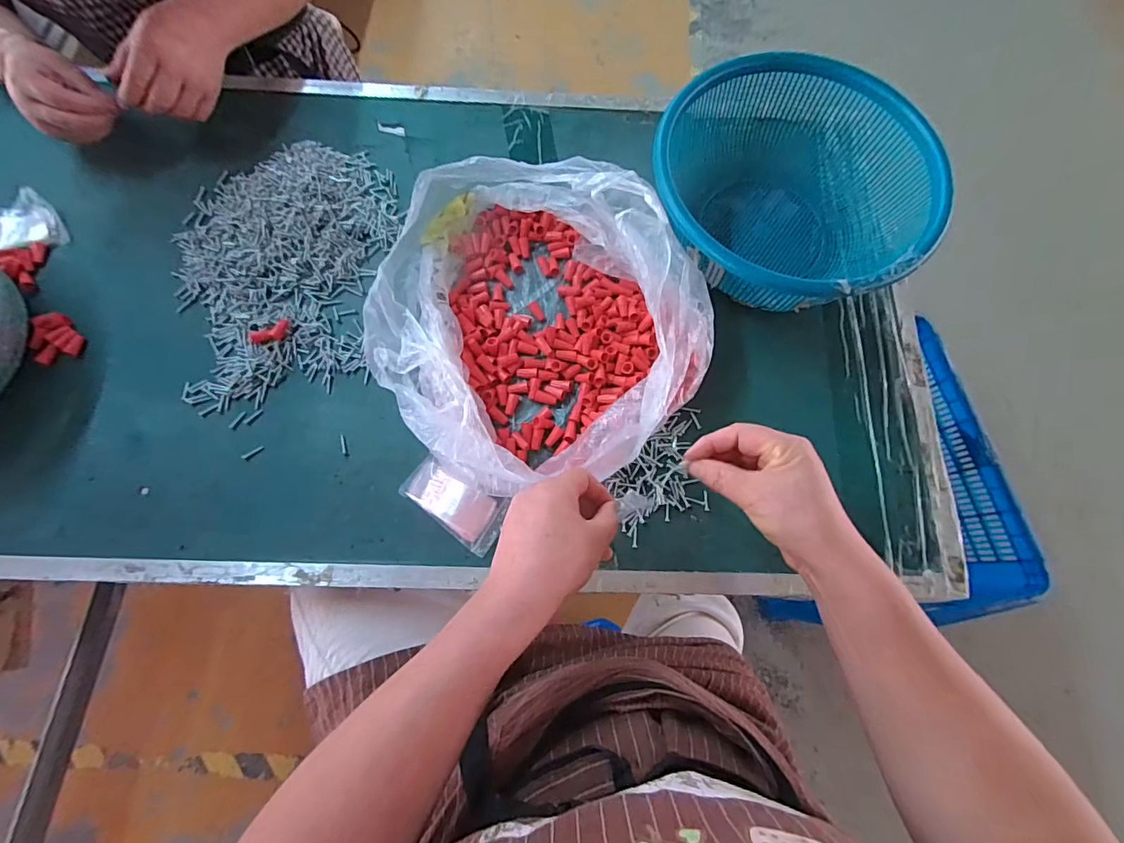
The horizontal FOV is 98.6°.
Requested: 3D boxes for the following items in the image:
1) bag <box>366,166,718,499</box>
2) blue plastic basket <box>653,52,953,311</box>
[{"bbox_3d":[-0.030,-0.115,0.485,0.306,0.100,0.330,-37,78,-9],"label":"bag"},{"bbox_3d":[0.234,-0.237,0.514,0.279,0.125,0.227,24,73,5],"label":"blue plastic basket"}]

